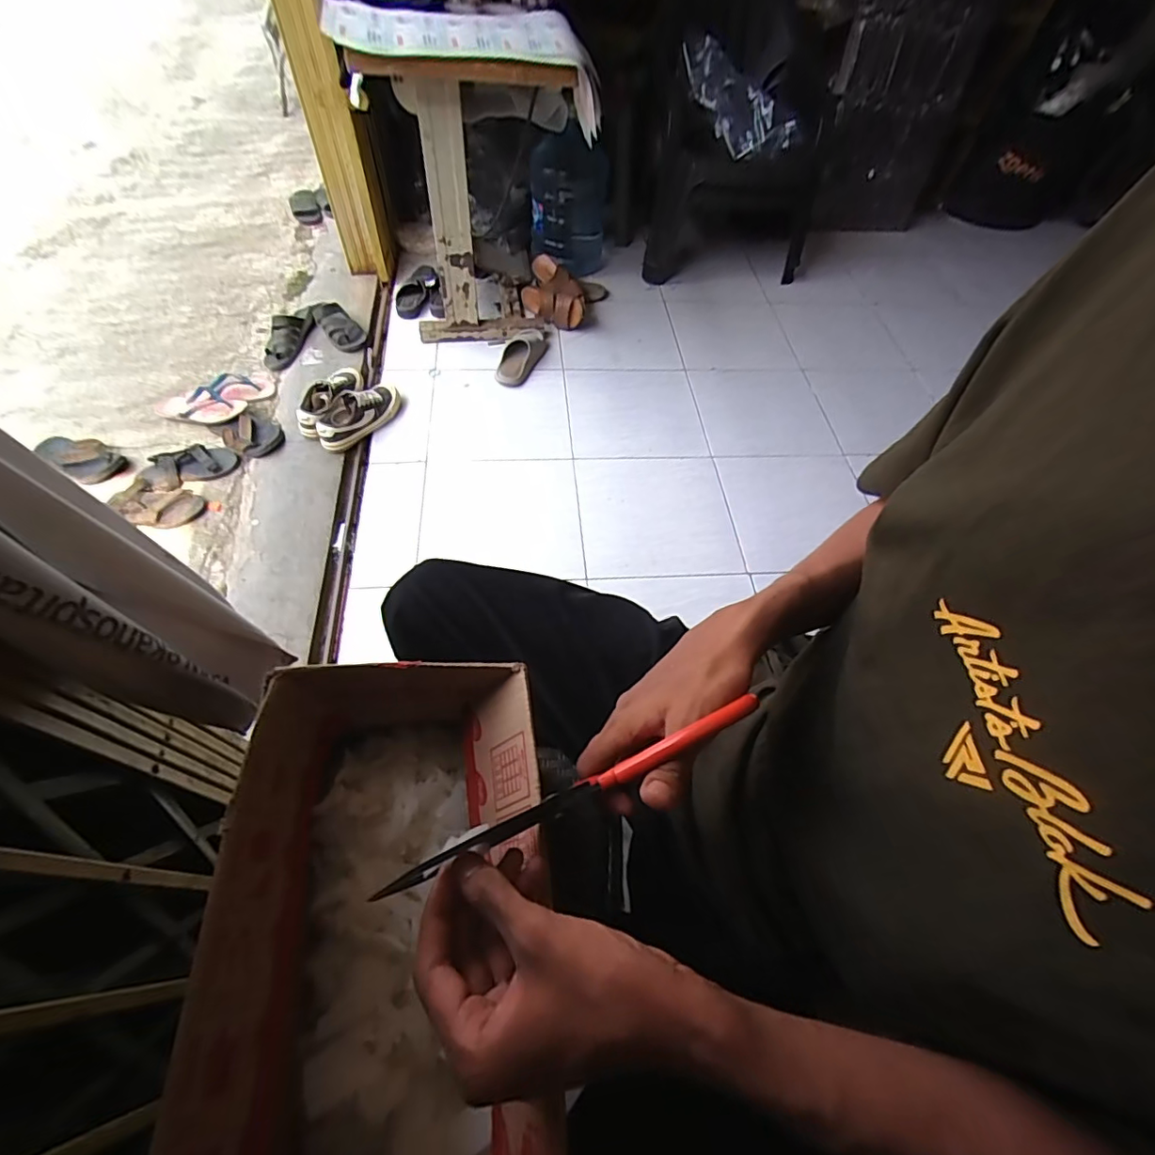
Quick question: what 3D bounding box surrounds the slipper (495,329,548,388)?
[{"bbox_3d":[-0.176,-0.683,1.634,0.108,0.055,0.228,19,58,8],"label":"slipper"}]

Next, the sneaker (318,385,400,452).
[{"bbox_3d":[-0.587,-0.452,1.444,0.111,0.103,0.281,29,60,14],"label":"sneaker"}]

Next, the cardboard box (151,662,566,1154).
[{"bbox_3d":[-0.107,0.232,0.343,0.181,0.170,0.310,-2,58,-5],"label":"cardboard box"}]

